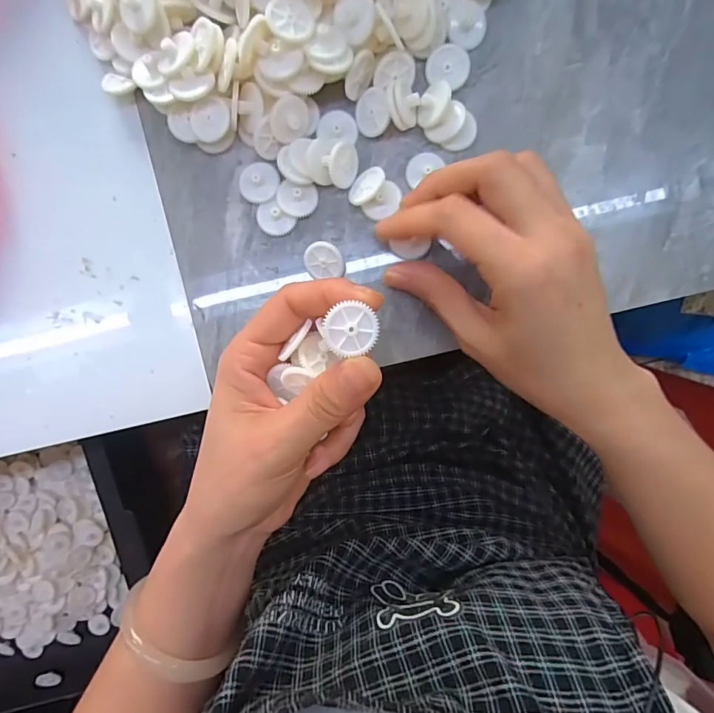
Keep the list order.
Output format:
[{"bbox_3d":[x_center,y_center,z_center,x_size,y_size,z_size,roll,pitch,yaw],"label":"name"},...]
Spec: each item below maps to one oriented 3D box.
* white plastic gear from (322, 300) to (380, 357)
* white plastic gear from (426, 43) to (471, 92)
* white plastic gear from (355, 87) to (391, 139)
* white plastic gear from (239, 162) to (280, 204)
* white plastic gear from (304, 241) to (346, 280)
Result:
[{"bbox_3d":[-0.002,-0.010,0.174,0.021,0.005,0.019,-4,94,1],"label":"white plastic gear"},{"bbox_3d":[0.047,-0.149,0.232,0.022,0.007,0.020,0,94,1],"label":"white plastic gear"},{"bbox_3d":[0.009,-0.126,0.231,0.021,0.004,0.022,0,105,45],"label":"white plastic gear"},{"bbox_3d":[-0.052,-0.093,0.239,0.021,0.004,0.021,0,94,1],"label":"white plastic gear"},{"bbox_3d":[-0.017,-0.052,0.240,0.022,0.007,0.018,-1,112,19],"label":"white plastic gear"}]

